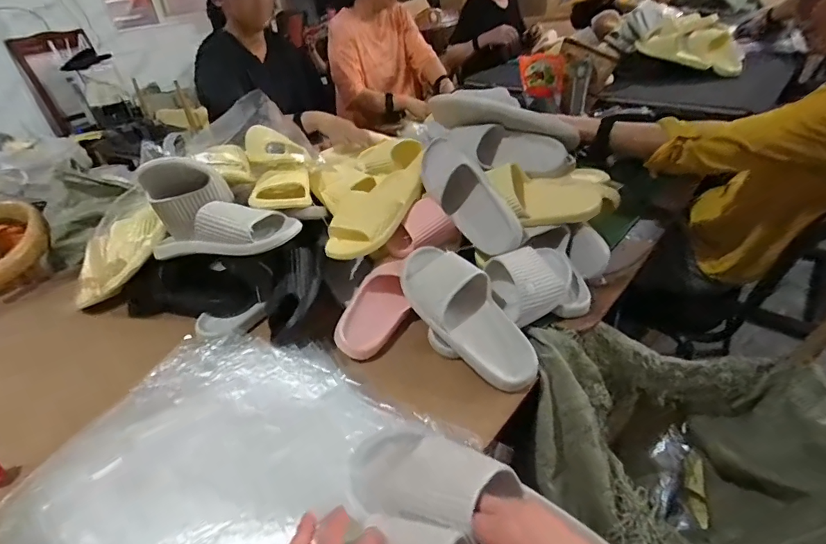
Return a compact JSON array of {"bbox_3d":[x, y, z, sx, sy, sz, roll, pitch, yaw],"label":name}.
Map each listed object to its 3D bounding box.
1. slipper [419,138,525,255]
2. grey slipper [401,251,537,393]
[{"bbox_3d":[0.088,-0.139,0.758,0.083,0.099,0.266,-26,66,-25],"label":"slipper"},{"bbox_3d":[0.081,0.058,0.637,0.103,0.067,0.257,-29,66,-29],"label":"grey slipper"}]

